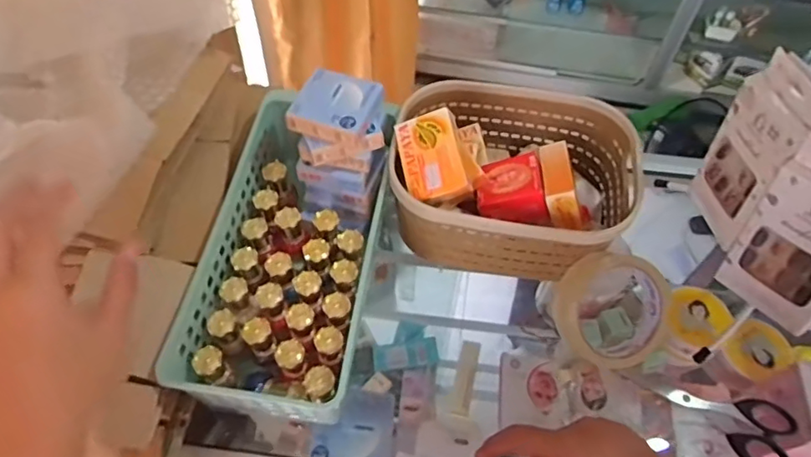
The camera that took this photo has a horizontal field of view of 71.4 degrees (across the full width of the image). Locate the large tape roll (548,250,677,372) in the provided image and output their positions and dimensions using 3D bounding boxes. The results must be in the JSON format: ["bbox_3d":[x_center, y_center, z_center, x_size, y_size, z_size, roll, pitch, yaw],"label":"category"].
[{"bbox_3d":[0.176,0.070,0.493,0.095,0.046,0.095,0,89,-2],"label":"large tape roll"}]

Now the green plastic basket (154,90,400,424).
[{"bbox_3d":[-0.097,0.018,0.497,0.140,0.068,0.292,8,56,4],"label":"green plastic basket"}]

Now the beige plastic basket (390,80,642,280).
[{"bbox_3d":[0.098,-0.047,0.539,0.212,0.092,0.161,11,56,5],"label":"beige plastic basket"}]

